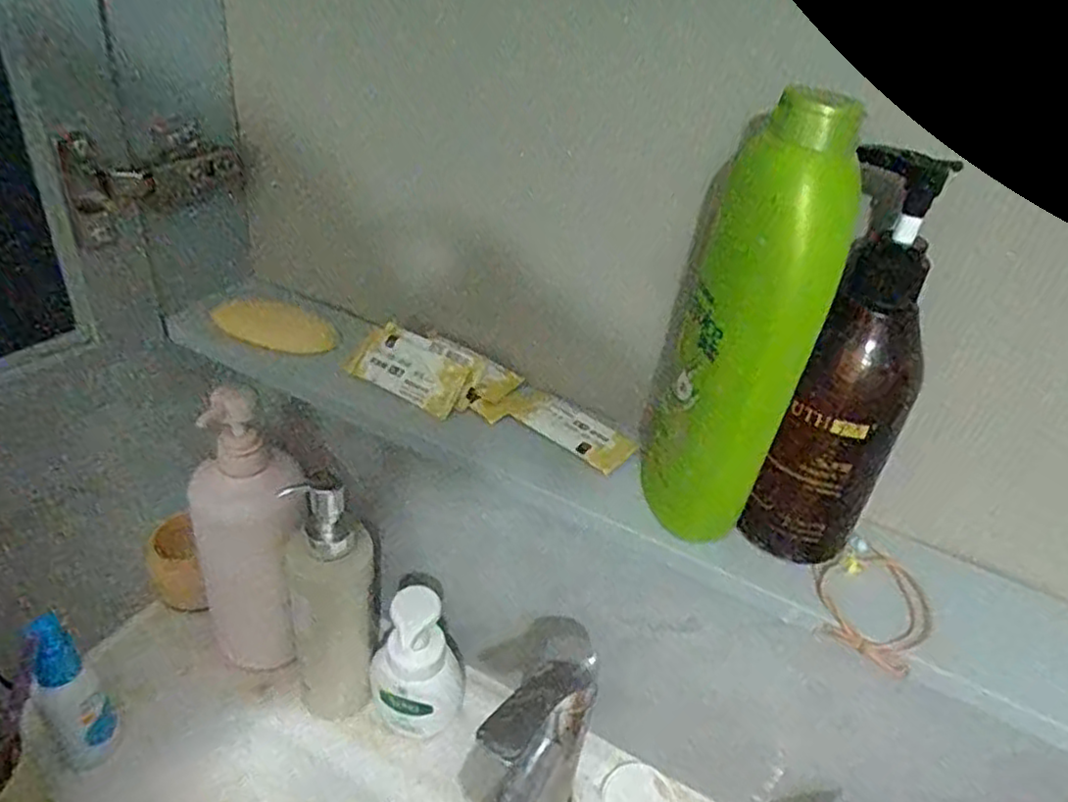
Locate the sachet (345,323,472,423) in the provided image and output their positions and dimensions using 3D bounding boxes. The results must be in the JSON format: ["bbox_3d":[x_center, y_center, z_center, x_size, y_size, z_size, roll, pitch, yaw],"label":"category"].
[{"bbox_3d":[-0.076,-0.020,0.432,0.076,0.010,0.038,28,85,20],"label":"sachet"}]

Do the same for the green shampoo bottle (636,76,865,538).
[{"bbox_3d":[0.089,-0.026,0.314,0.055,0.192,0.054,16,36,12],"label":"green shampoo bottle"}]

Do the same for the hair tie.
[{"bbox_3d":[0.159,0.094,0.339,0.051,0.017,0.056,26,39,24],"label":"hair tie"}]

